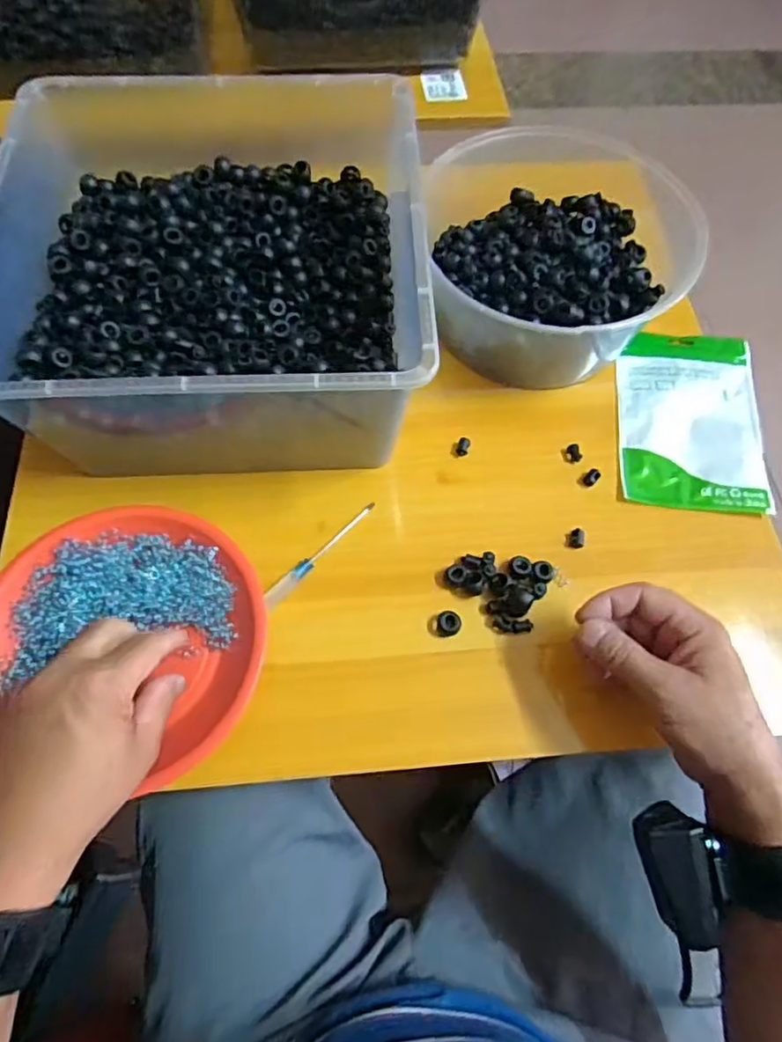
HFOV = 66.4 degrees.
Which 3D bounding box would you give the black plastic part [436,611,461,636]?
[{"bbox_3d":[0.042,0.075,0.439,0.017,0.010,0.018,1,66,-2],"label":"black plastic part"}]

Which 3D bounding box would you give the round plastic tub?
[{"bbox_3d":[0.145,-0.244,0.533,0.215,0.090,0.248,-1,66,-2],"label":"round plastic tub"}]

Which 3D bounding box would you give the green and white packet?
[{"bbox_3d":[0.258,-0.090,0.518,0.117,0.018,0.171,6,66,1],"label":"green and white packet"}]

